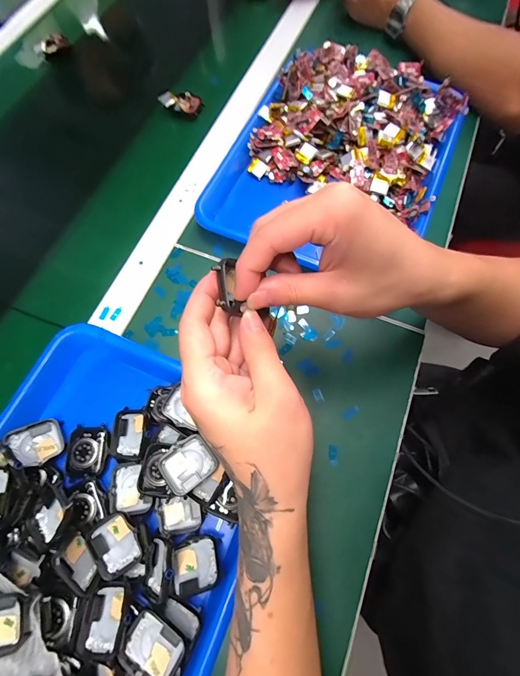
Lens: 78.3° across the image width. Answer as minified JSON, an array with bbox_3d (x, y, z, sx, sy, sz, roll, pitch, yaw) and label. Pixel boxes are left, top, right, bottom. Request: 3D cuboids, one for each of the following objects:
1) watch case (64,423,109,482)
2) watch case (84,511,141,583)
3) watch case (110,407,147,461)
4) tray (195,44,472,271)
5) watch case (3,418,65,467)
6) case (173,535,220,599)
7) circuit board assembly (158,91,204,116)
[{"bbox_3d":[-0.157,0.103,0.290,0.034,0.006,0.044,0,70,0],"label":"watch case"},{"bbox_3d":[-0.117,0.167,0.258,0.038,0.009,0.043,-38,74,-12],"label":"watch case"},{"bbox_3d":[-0.121,0.088,0.295,0.032,0.015,0.044,6,71,3],"label":"watch case"},{"bbox_3d":[0.098,-0.229,0.397,0.258,0.056,0.326,24,72,9],"label":"tray"},{"bbox_3d":[-0.200,0.094,0.286,0.040,0.016,0.037,-23,72,-36],"label":"watch case"},{"bbox_3d":[-0.052,0.185,0.259,0.038,0.009,0.036,-27,45,2],"label":"case"},{"bbox_3d":[-0.113,-0.344,0.460,0.058,0.018,0.033,13,71,5],"label":"circuit board assembly"}]

